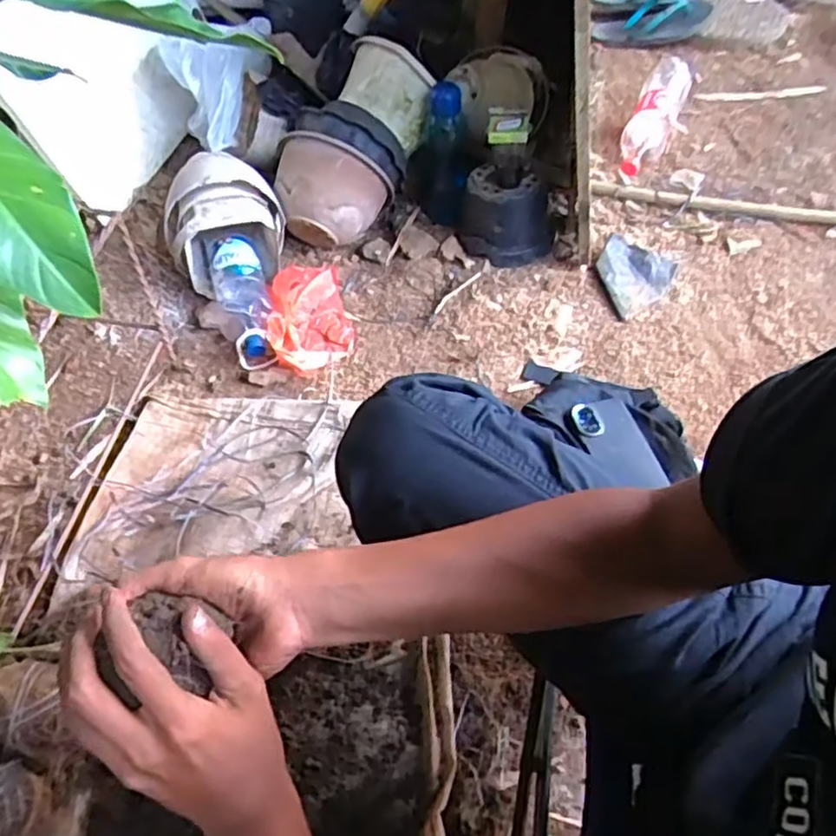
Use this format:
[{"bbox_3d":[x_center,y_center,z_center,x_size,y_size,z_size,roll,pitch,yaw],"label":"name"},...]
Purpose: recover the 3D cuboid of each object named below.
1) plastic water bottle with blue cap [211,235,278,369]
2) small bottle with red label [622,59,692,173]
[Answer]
[{"bbox_3d":[-0.283,-0.188,1.117,0.085,0.058,0.229,-15,71,-10],"label":"plastic water bottle with blue cap"},{"bbox_3d":[0.456,-0.584,1.319,0.087,0.060,0.301,24,76,17],"label":"small bottle with red label"}]

